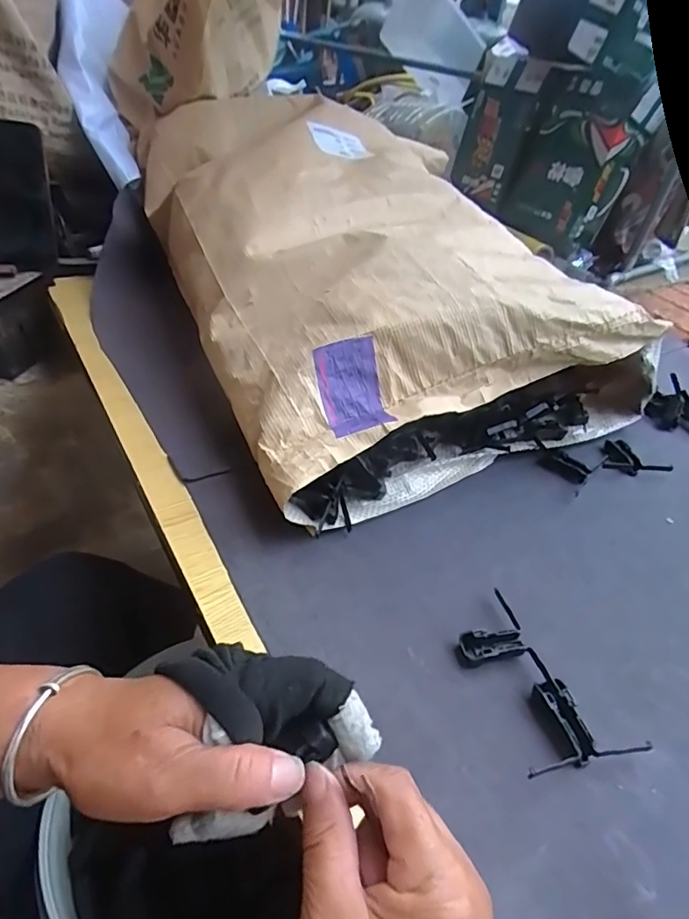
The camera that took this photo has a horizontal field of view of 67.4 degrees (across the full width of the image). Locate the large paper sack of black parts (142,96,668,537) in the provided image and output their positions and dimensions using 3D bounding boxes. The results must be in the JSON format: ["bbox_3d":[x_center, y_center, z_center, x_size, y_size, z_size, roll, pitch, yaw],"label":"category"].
[{"bbox_3d":[0.023,-0.233,0.632,0.463,0.203,0.580,-16,46,-25],"label":"large paper sack of black parts"}]

